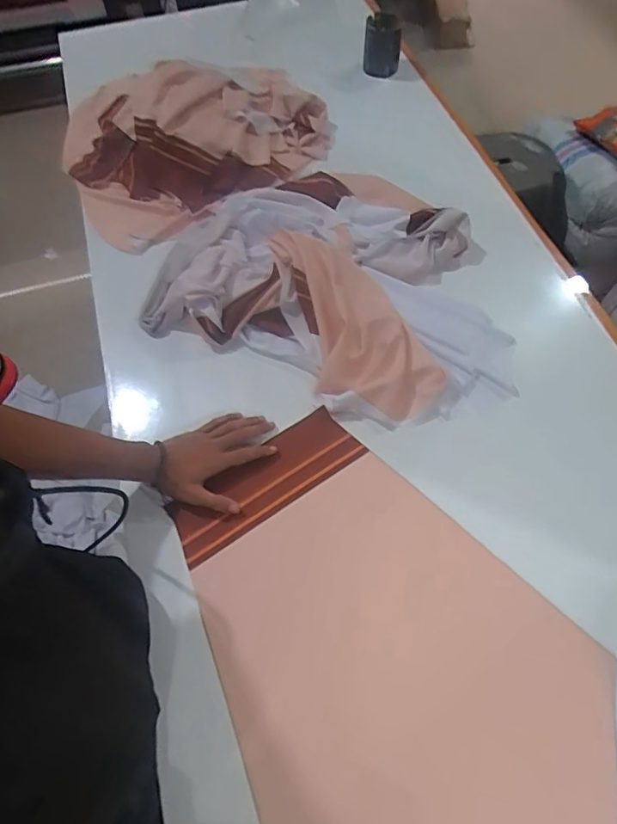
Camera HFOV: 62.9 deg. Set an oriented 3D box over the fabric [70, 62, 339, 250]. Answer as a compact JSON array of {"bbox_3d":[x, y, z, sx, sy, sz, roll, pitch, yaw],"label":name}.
[{"bbox_3d":[-0.227,-0.571,1.008,0.515,0.088,0.432,-24,63,-11],"label":"fabric"}]

